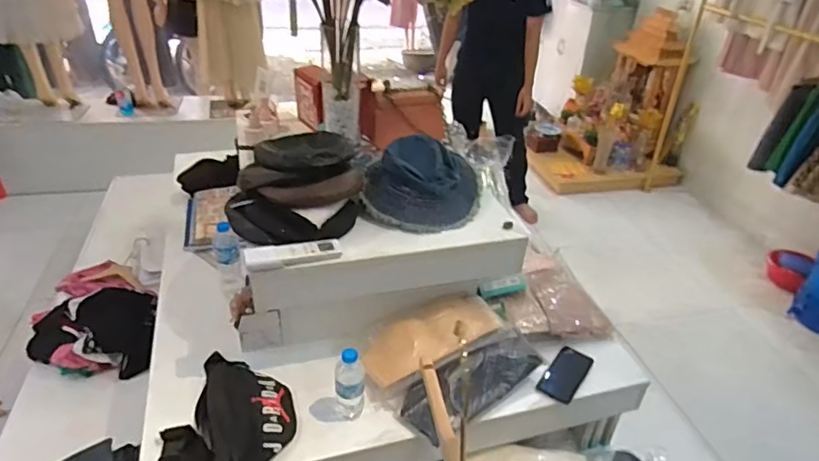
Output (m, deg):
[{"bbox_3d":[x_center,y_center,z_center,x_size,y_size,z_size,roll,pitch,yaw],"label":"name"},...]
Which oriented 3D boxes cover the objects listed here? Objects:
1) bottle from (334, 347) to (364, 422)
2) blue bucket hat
[{"bbox_3d":[-0.120,0.309,1.087,0.061,0.166,0.058,-3,33,-10],"label":"bottle"},{"bbox_3d":[0.033,-0.115,1.243,0.264,0.134,0.228,8,32,7],"label":"blue bucket hat"}]

